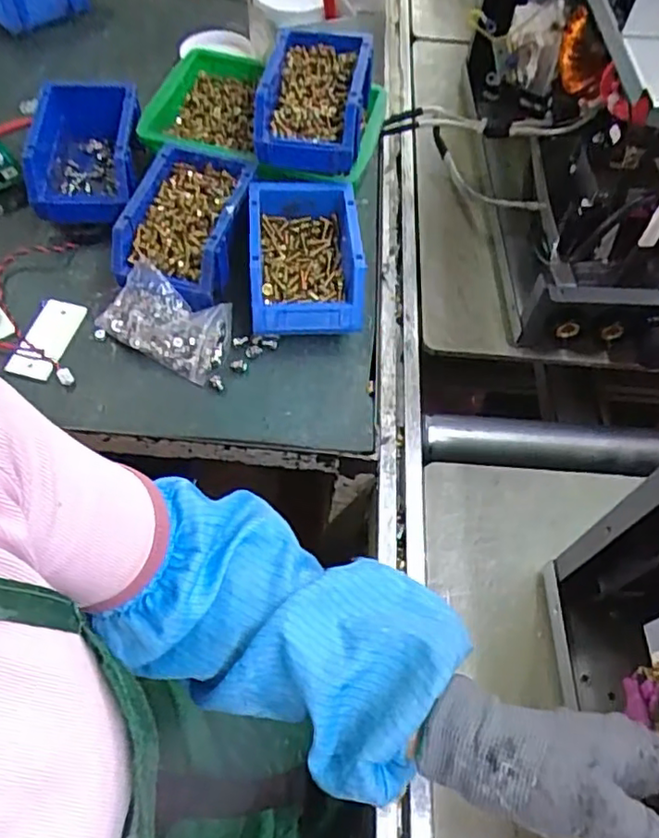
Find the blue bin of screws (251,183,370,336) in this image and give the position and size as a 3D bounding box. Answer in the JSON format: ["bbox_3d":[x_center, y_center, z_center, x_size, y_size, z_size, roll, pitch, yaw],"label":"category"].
[{"bbox_3d":[-0.025,-0.161,0.635,0.111,0.078,0.156,-2,59,-5],"label":"blue bin of screws"}]

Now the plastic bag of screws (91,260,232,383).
[{"bbox_3d":[-0.155,-0.095,0.600,0.125,0.044,0.076,27,61,12],"label":"plastic bag of screws"}]

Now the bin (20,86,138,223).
[{"bbox_3d":[-0.267,-0.290,0.677,0.106,0.072,0.172,-2,59,-5],"label":"bin"}]

